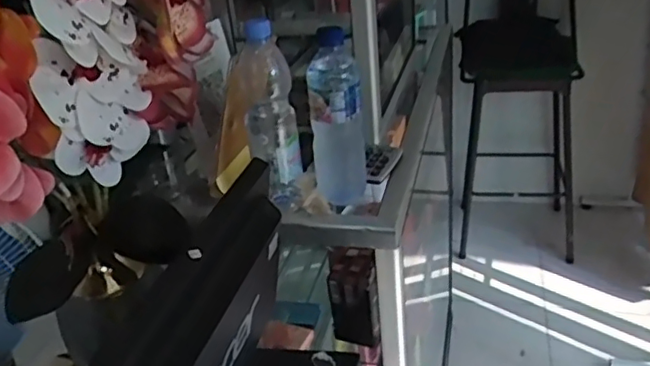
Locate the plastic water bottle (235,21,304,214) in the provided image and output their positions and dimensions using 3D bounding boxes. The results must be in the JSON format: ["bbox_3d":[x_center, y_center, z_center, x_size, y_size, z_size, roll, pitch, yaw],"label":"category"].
[{"bbox_3d":[-0.072,-0.082,0.770,0.072,0.232,0.069,-7,28,0],"label":"plastic water bottle"}]

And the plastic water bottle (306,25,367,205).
[{"bbox_3d":[0.015,-0.077,0.756,0.064,0.229,0.062,-6,28,0],"label":"plastic water bottle"}]

